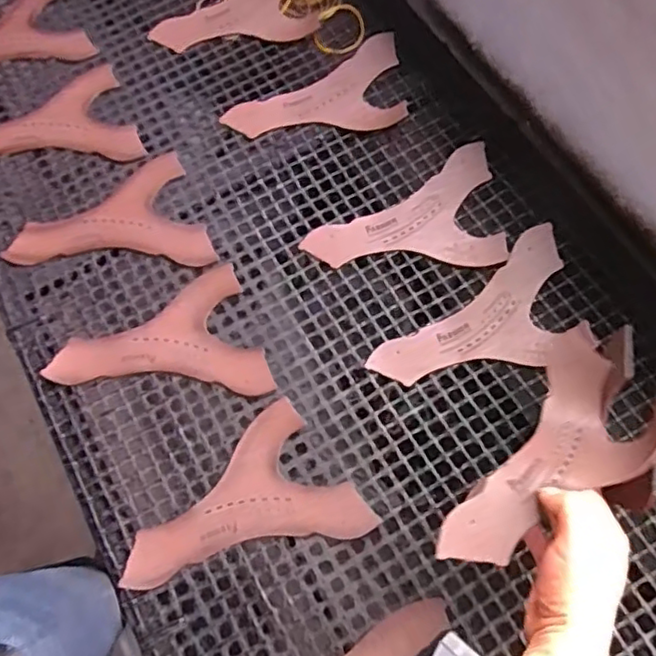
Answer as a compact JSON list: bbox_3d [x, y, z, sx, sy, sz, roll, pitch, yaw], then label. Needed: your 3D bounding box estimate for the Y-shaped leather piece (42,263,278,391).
[{"bbox_3d":[-0.176,0.032,0.654,0.206,0.010,0.141,-21,69,-4],"label":"Y-shaped leather piece"}]

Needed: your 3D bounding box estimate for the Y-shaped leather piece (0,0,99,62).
[{"bbox_3d":[-0.418,-0.347,0.815,0.210,0.016,0.132,-34,70,-9],"label":"Y-shaped leather piece"}]

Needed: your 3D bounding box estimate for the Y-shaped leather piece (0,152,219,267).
[{"bbox_3d":[-0.246,-0.099,0.711,0.208,0.007,0.144,-23,75,-4],"label":"Y-shaped leather piece"}]

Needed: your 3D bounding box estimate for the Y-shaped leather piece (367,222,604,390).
[{"bbox_3d":[0.145,-0.009,0.643,0.212,0.013,0.130,-18,72,2],"label":"Y-shaped leather piece"}]

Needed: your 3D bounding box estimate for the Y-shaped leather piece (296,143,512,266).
[{"bbox_3d":[0.078,-0.124,0.695,0.208,0.010,0.143,-7,69,2],"label":"Y-shaped leather piece"}]

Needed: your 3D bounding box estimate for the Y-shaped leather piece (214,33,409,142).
[{"bbox_3d":[-0.018,-0.283,0.758,0.209,0.007,0.129,-9,69,1],"label":"Y-shaped leather piece"}]

